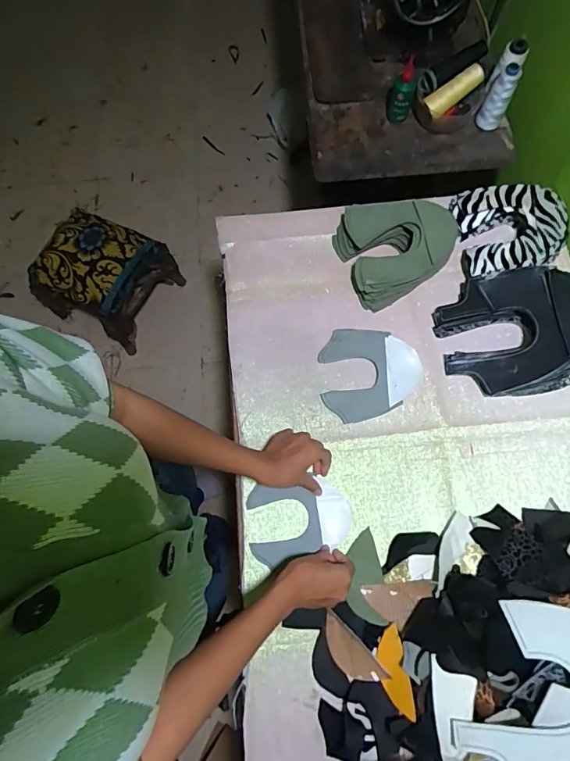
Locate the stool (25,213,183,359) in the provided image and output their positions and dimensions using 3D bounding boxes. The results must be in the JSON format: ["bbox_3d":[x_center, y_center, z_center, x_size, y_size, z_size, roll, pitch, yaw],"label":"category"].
[{"bbox_3d":[-0.546,-0.326,1.405,0.311,0.364,0.288,18,75,7],"label":"stool"}]

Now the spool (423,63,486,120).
[{"bbox_3d":[0.315,-0.537,0.808,0.116,0.036,0.035,-33,75,8],"label":"spool"}]

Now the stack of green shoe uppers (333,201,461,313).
[{"bbox_3d":[0.192,-0.235,0.741,0.187,0.067,0.180,-19,74,-4],"label":"stack of green shoe uppers"}]

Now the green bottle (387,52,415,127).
[{"bbox_3d":[0.219,-0.541,0.814,0.047,0.084,0.047,13,75,5],"label":"green bottle"}]

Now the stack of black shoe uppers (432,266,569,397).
[{"bbox_3d":[0.375,-0.083,0.675,0.241,0.094,0.193,-4,74,0],"label":"stack of black shoe uppers"}]

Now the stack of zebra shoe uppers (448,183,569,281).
[{"bbox_3d":[0.377,-0.257,0.736,0.163,0.067,0.162,-8,74,-1],"label":"stack of zebra shoe uppers"}]

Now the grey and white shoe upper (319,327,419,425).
[{"bbox_3d":[0.137,-0.017,0.706,0.160,0.018,0.148,-13,74,-2],"label":"grey and white shoe upper"}]

